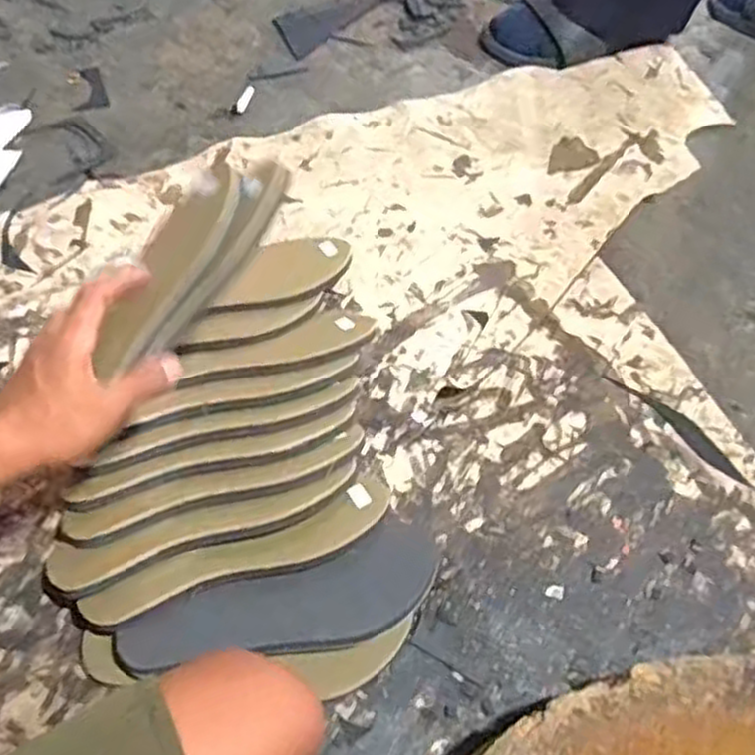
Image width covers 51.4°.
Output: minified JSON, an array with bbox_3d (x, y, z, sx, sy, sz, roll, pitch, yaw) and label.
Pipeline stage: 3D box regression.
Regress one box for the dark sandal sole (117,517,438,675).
[{"bbox_3d":[-0.073,0.183,0.613,0.245,0.011,0.077,-20,75,-7],"label":"dark sandal sole"}]

